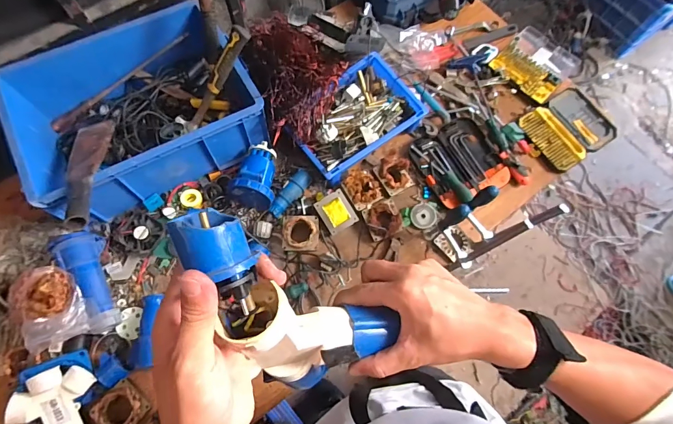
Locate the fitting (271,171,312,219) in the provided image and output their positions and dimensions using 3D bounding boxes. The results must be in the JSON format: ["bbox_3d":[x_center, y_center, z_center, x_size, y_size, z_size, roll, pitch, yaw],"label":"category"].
[{"bbox_3d":[-0.108,-0.045,0.881,0.044,0.041,0.133,34,71,10],"label":"fitting"}]

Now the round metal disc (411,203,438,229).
[{"bbox_3d":[0.215,0.007,0.903,0.061,0.012,0.065,1,69,-2],"label":"round metal disc"}]

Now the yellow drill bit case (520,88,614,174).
[{"bbox_3d":[0.630,-0.229,1.004,0.240,0.029,0.187,-31,73,-13],"label":"yellow drill bit case"}]

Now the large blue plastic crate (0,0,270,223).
[{"bbox_3d":[-0.452,-0.240,0.852,0.468,0.169,0.382,-27,72,-12],"label":"large blue plastic crate"}]

